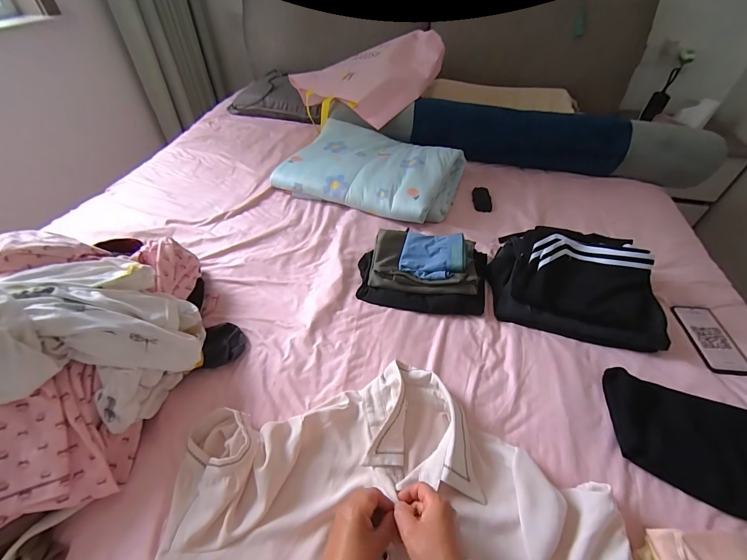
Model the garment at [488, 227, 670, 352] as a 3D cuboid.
[{"bbox_3d":[0.435,-0.016,0.733,0.327,0.120,0.259,14,47,12],"label":"garment"}]

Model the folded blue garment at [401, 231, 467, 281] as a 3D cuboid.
[{"bbox_3d":[0.137,-0.058,0.767,0.140,0.038,0.126,10,46,8],"label":"folded blue garment"}]

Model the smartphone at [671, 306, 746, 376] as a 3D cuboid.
[{"bbox_3d":[0.700,0.120,0.701,0.083,0.016,0.164,5,46,3],"label":"smartphone"}]

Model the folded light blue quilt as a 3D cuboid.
[{"bbox_3d":[-0.002,-0.349,1.062,0.519,0.110,0.359,18,48,15],"label":"folded light blue quilt"}]

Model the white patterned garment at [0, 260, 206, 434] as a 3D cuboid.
[{"bbox_3d":[-0.420,0.085,0.516,0.222,0.255,0.238,1,46,-1],"label":"white patterned garment"}]

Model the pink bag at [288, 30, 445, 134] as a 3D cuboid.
[{"bbox_3d":[0.000,-0.741,1.239,0.545,0.077,0.433,-26,64,4],"label":"pink bag"}]

